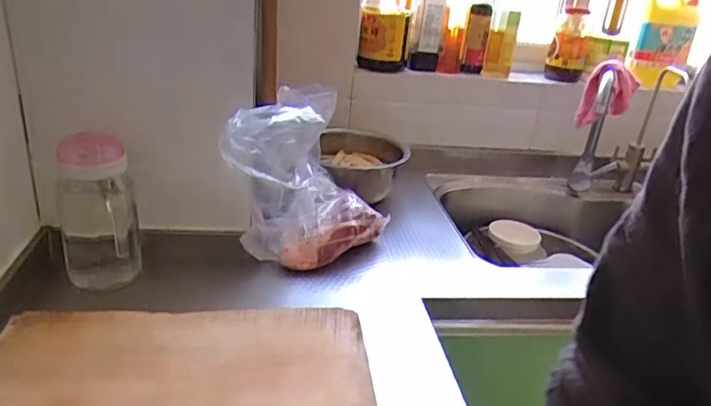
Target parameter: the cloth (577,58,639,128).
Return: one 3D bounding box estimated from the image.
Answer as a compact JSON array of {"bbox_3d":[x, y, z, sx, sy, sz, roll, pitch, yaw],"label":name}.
[{"bbox_3d":[0.512,-0.216,1.115,0.093,0.127,0.097,17,26,22],"label":"cloth"}]

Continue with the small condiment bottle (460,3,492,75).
[{"bbox_3d":[0.284,-0.382,1.288,0.054,0.152,0.054,10,24,9],"label":"small condiment bottle"}]

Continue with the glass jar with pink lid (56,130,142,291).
[{"bbox_3d":[-0.323,0.018,0.697,0.089,0.194,0.086,-4,26,-23],"label":"glass jar with pink lid"}]

